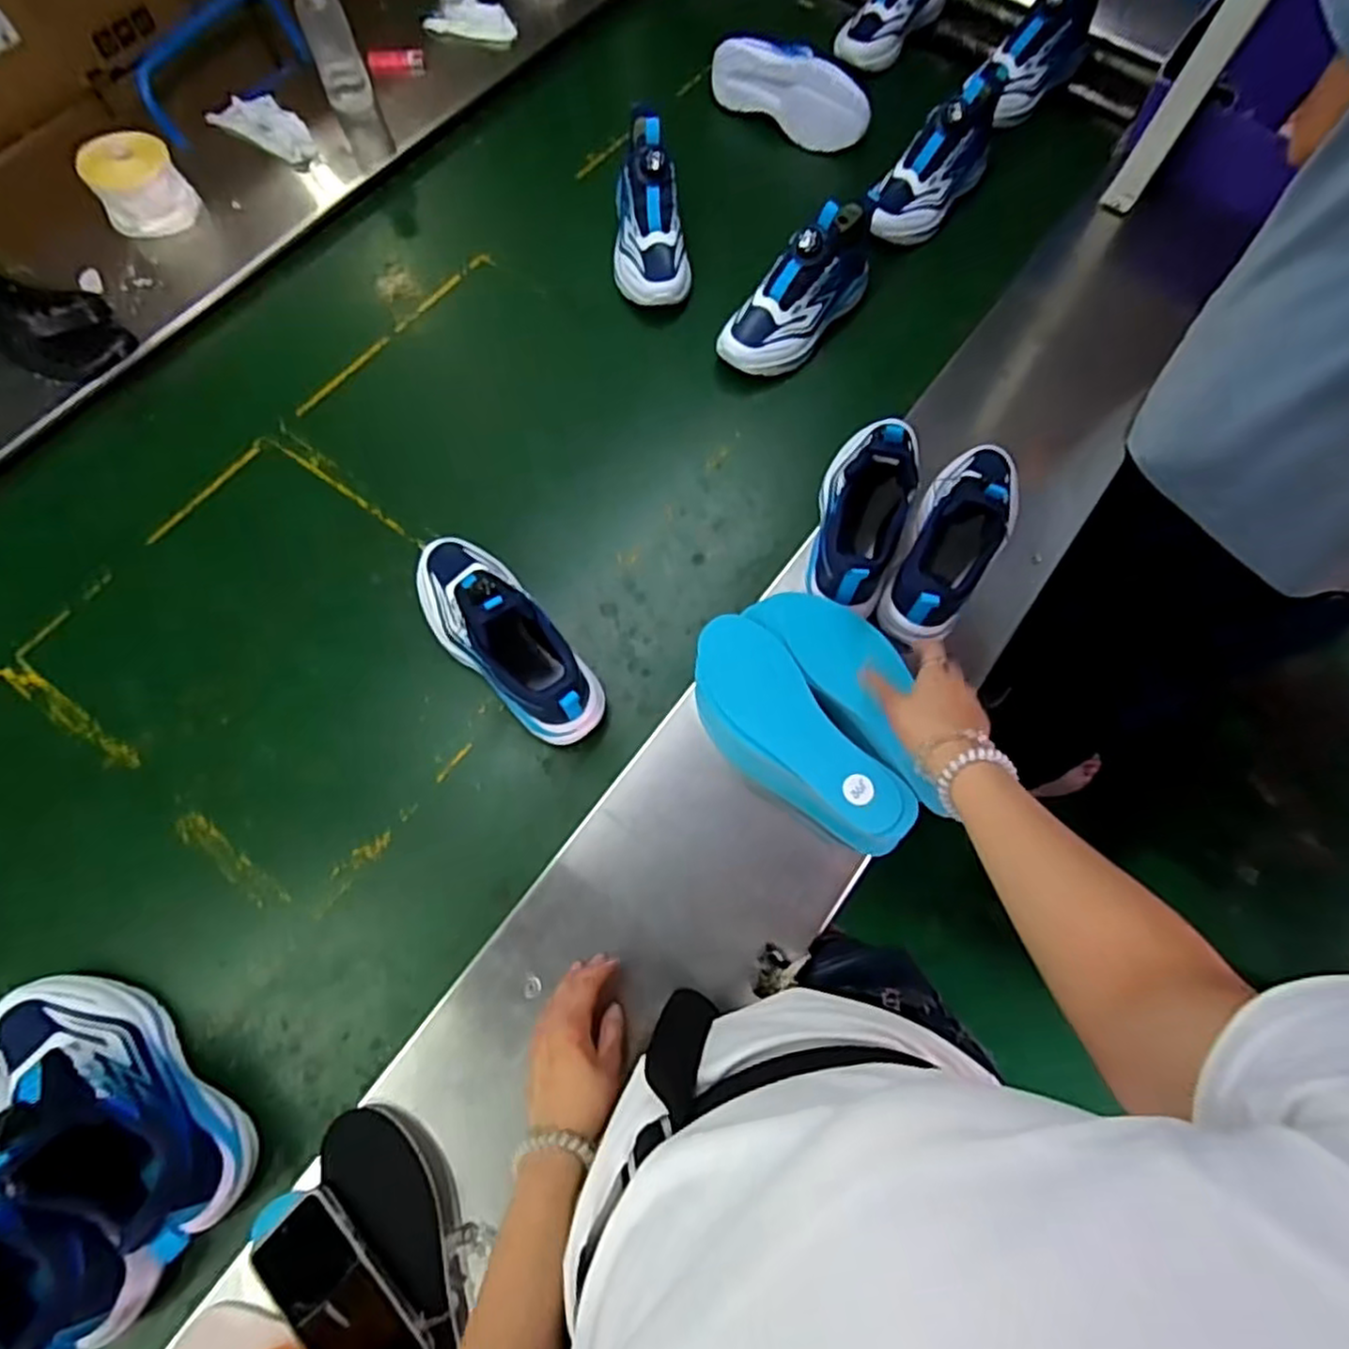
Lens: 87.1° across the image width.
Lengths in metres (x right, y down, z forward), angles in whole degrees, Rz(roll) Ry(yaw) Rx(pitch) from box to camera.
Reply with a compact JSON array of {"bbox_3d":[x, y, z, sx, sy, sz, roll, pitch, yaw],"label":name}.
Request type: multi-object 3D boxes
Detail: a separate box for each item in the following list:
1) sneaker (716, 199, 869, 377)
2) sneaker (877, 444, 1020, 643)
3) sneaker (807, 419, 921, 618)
[{"bbox_3d":[0.150,-0.459,0.857,0.085,0.129,0.204,41,75,13],"label":"sneaker"},{"bbox_3d":[0.289,-0.149,0.705,0.092,0.132,0.231,34,75,10],"label":"sneaker"},{"bbox_3d":[0.196,-0.181,0.722,0.082,0.157,0.223,16,71,5],"label":"sneaker"}]

